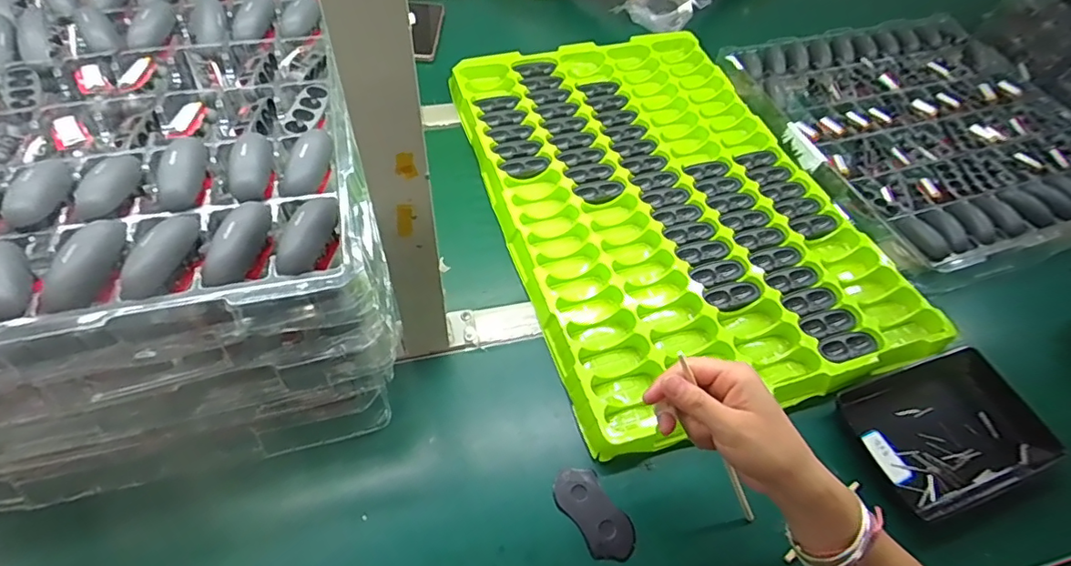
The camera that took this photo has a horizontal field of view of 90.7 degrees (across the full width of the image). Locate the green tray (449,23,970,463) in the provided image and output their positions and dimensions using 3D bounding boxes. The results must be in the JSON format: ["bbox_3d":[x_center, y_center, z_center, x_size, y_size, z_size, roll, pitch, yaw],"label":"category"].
[{"bbox_3d":[0.152,-0.113,0.654,0.400,0.042,0.569,-14,57,-13],"label":"green tray"}]

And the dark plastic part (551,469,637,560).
[{"bbox_3d":[0.049,0.193,0.444,0.040,0.006,0.080,-29,62,-22],"label":"dark plastic part"}]

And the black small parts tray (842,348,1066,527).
[{"bbox_3d":[0.389,0.133,0.497,0.161,0.035,0.120,-15,57,-14],"label":"black small parts tray"}]

